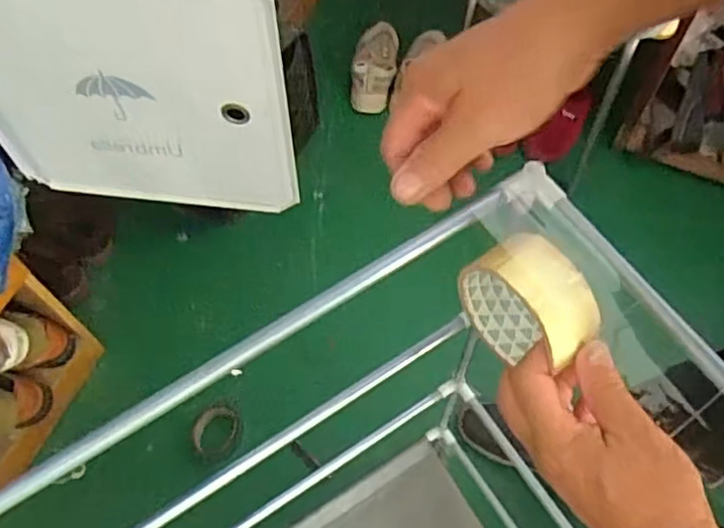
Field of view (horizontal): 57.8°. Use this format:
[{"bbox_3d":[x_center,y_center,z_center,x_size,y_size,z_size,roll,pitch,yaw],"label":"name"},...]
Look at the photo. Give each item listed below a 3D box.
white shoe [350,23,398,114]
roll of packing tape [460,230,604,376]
[{"bbox_3d":[0.032,-0.478,1.569,0.104,0.077,0.255,5,62,4],"label":"white shoe"},{"bbox_3d":[0.102,0.025,0.402,0.046,0.083,0.074,-29,66,-14],"label":"roll of packing tape"}]

